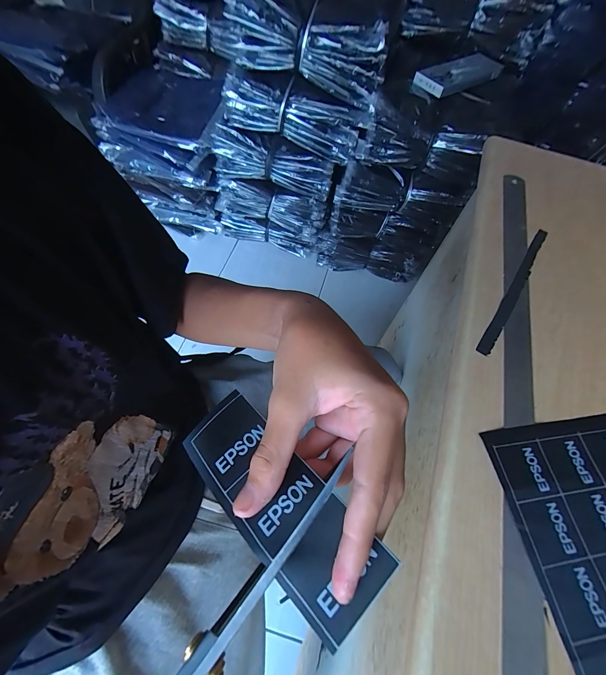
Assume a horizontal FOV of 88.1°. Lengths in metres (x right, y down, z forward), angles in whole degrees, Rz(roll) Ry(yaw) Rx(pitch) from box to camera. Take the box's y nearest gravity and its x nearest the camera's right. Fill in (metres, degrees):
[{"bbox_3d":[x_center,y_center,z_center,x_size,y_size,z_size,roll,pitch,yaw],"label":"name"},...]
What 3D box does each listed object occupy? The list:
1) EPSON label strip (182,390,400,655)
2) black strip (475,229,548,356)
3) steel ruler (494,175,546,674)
[{"bbox_3d":[-0.016,0.080,0.161,0.043,0.005,0.123,-45,57,-14],"label":"EPSON label strip"},{"bbox_3d":[0.230,-0.057,0.335,0.013,0.004,0.204,34,65,14],"label":"black strip"},{"bbox_3d":[0.187,0.047,0.275,0.034,0.007,0.614,17,62,6],"label":"steel ruler"}]

